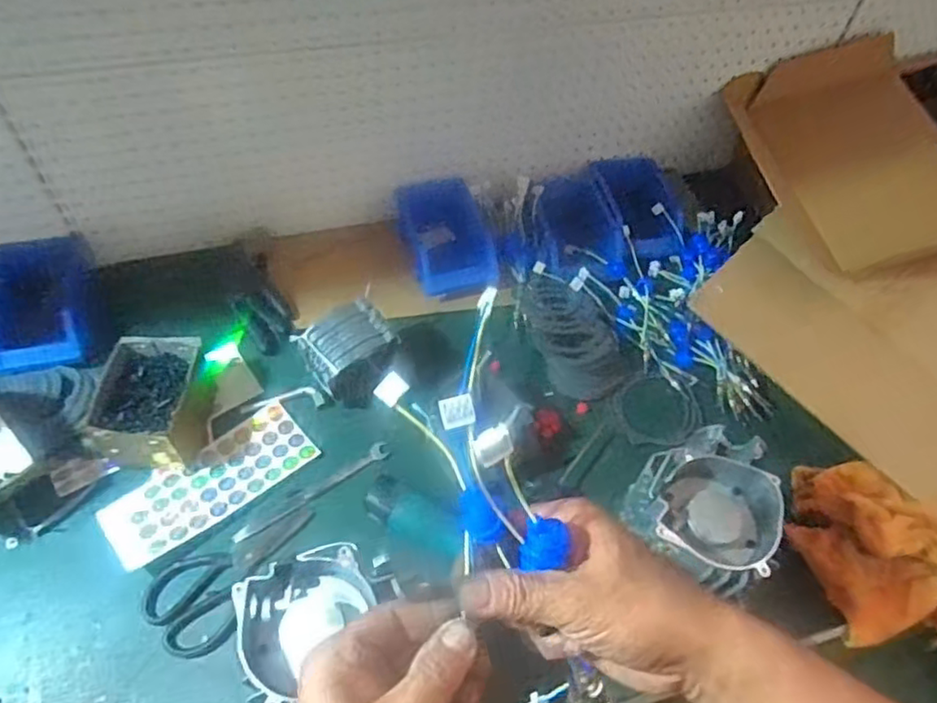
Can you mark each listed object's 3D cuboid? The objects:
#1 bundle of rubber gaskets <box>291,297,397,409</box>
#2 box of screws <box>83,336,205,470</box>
[{"bbox_3d":[-0.152,0.007,0.849,0.118,0.097,0.089,-32,62,-25],"label":"bundle of rubber gaskets"},{"bbox_3d":[-0.396,0.068,0.811,0.110,0.093,0.155,1,53,-4],"label":"box of screws"}]

